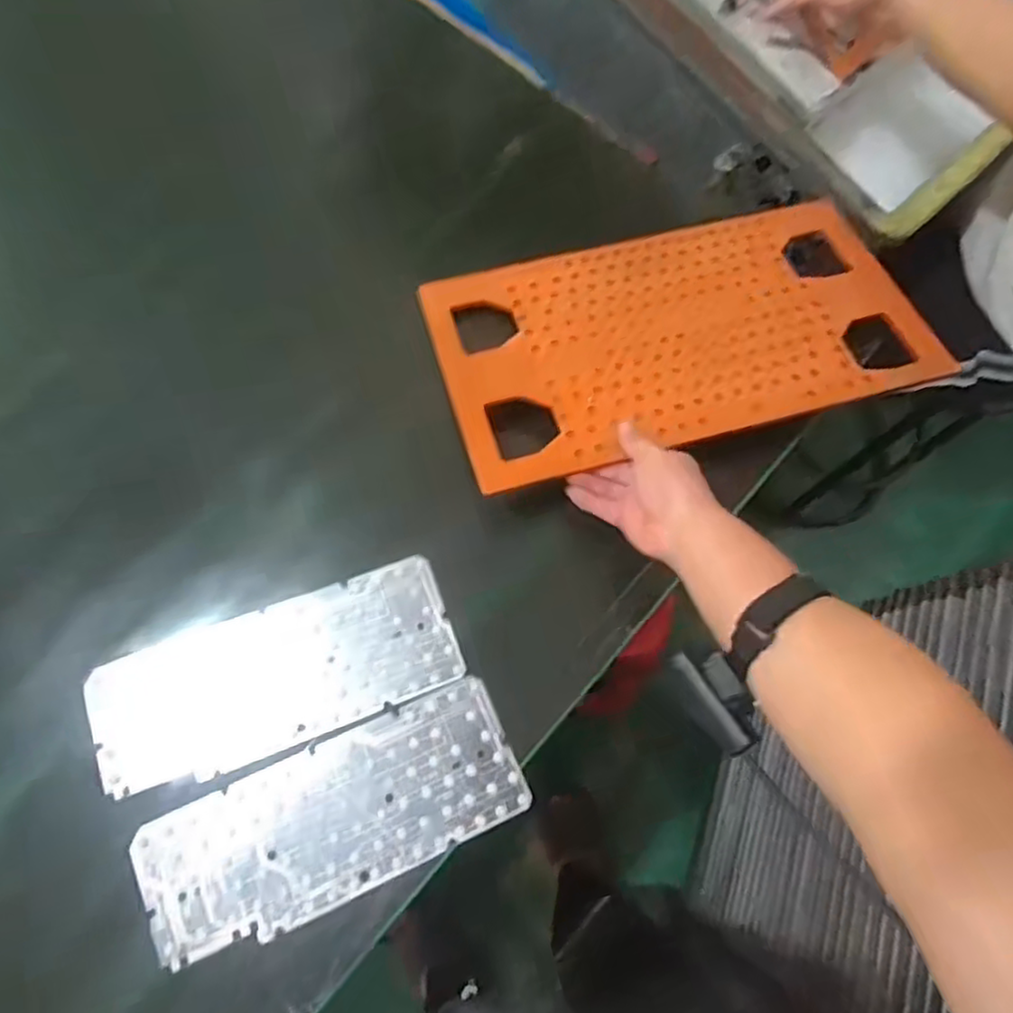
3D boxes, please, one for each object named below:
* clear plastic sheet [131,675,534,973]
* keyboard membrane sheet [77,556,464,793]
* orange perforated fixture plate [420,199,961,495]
[{"bbox_3d":[-0.132,0.240,0.515,0.284,0.012,0.109,-23,75,-8],"label":"clear plastic sheet"},{"bbox_3d":[-0.186,0.137,0.544,0.286,0.005,0.110,-19,74,-8],"label":"keyboard membrane sheet"},{"bbox_3d":[0.151,-0.164,0.614,0.420,0.017,0.234,-14,64,-6],"label":"orange perforated fixture plate"}]

